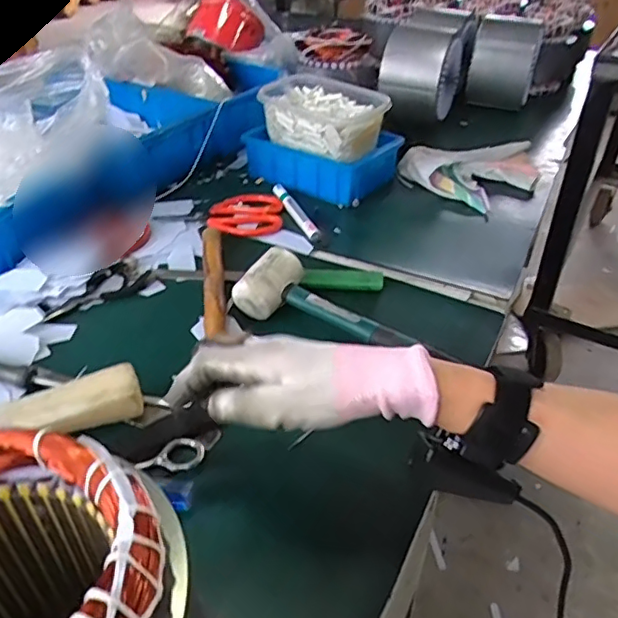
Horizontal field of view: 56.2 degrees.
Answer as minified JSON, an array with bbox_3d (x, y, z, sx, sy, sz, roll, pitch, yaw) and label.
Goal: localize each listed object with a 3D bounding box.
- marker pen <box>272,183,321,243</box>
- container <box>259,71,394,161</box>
[{"bbox_3d":[-0.018,-0.127,0.749,0.019,0.017,0.133,-14,39,-18],"label":"marker pen"},{"bbox_3d":[0.017,-0.264,0.808,0.173,0.070,0.100,25,43,29],"label":"container"}]

